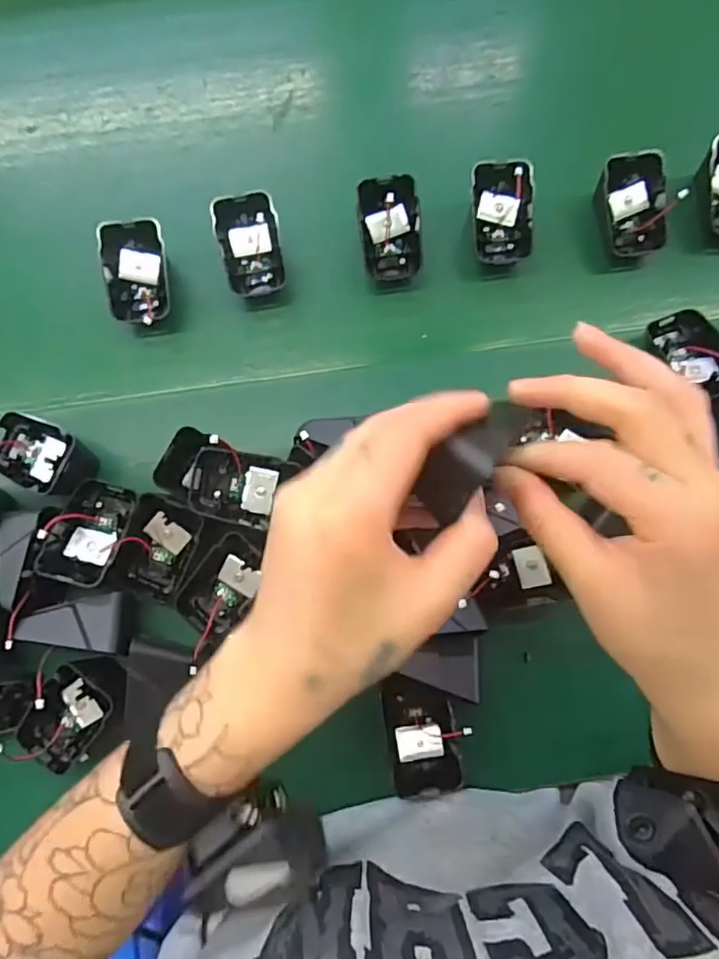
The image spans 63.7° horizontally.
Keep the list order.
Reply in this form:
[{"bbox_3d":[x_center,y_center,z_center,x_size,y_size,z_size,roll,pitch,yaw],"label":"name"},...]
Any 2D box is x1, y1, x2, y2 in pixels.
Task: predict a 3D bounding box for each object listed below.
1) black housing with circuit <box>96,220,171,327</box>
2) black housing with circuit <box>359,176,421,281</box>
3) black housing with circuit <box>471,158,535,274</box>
[{"bbox_3d":[-0.158,-0.147,0.419,0.046,0.039,0.067,-4,81,1],"label":"black housing with circuit"},{"bbox_3d":[0.022,-0.183,0.425,0.046,0.040,0.066,-11,81,-1],"label":"black housing with circuit"},{"bbox_3d":[0.105,-0.193,0.425,0.045,0.035,0.066,-7,81,0],"label":"black housing with circuit"}]

